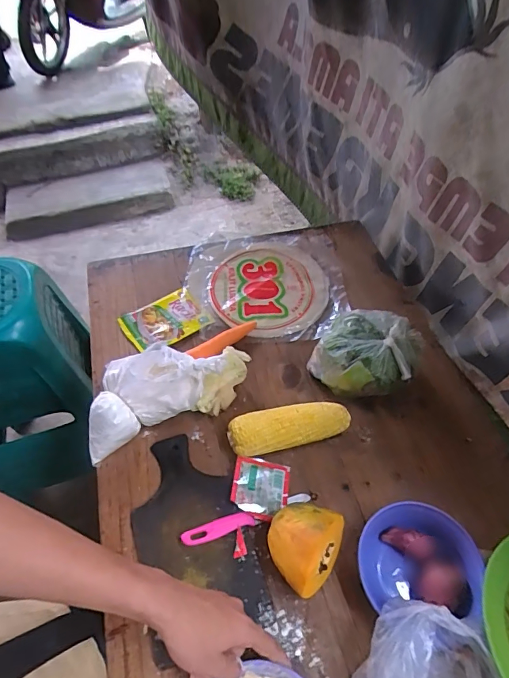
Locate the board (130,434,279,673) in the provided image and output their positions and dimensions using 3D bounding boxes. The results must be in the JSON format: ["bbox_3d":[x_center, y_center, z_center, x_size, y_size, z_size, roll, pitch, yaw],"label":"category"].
[{"bbox_3d":[-0.081,0.245,0.539,0.139,0.015,0.252,-17,54,-9],"label":"board"}]

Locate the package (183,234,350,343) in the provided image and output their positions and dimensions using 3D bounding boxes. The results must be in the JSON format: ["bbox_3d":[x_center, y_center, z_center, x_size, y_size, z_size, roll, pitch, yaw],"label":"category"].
[{"bbox_3d":[0.021,-0.112,0.813,0.298,0.030,0.270,-2,53,2],"label":"package"}]

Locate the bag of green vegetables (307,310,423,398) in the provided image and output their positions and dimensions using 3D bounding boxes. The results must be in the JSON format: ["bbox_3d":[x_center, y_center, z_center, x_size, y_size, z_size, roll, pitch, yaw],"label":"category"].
[{"bbox_3d":[0.171,0.027,0.644,0.165,0.087,0.120,5,53,7],"label":"bag of green vegetables"}]

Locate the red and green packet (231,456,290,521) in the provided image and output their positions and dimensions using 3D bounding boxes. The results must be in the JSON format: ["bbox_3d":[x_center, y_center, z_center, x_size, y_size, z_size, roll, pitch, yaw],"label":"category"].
[{"bbox_3d":[0.008,0.201,0.567,0.075,0.005,0.078,18,48,-8],"label":"red and green packet"}]

